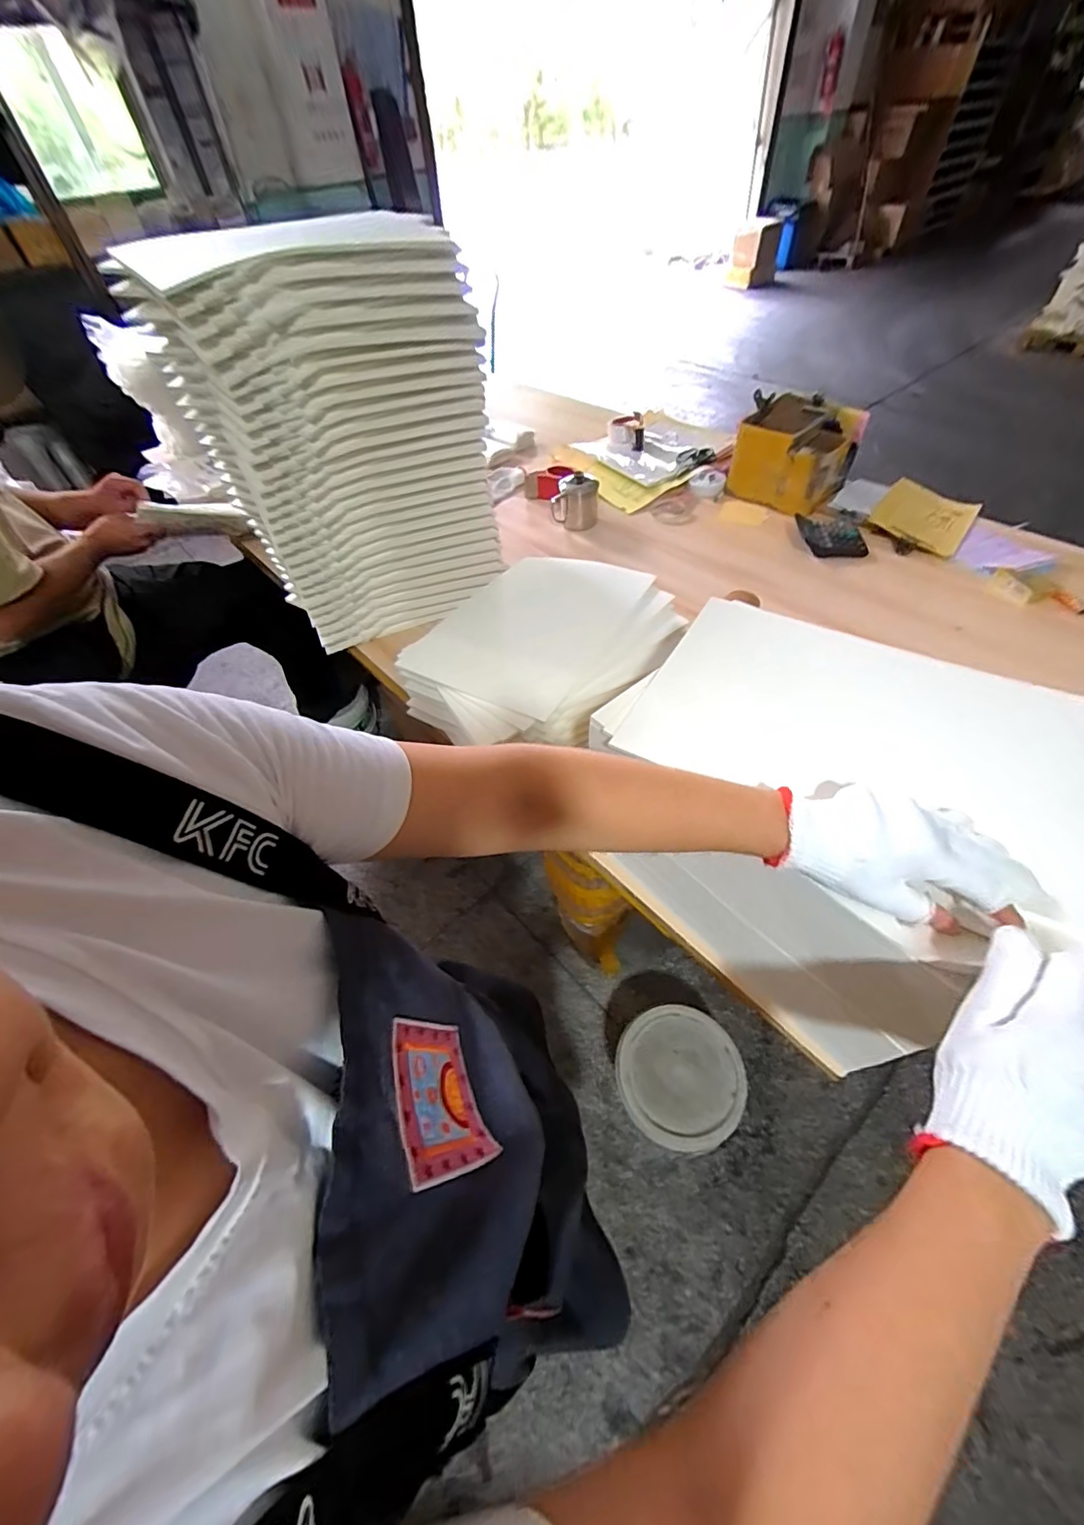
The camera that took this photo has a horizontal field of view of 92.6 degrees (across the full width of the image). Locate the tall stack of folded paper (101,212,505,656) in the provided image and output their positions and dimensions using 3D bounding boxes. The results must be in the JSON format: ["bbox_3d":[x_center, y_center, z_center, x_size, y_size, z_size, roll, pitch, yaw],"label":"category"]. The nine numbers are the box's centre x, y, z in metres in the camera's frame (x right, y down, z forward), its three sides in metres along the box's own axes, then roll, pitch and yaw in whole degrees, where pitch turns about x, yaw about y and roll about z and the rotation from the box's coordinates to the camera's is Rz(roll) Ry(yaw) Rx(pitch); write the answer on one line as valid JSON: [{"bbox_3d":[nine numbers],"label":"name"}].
[{"bbox_3d":[-0.310,-0.513,0.852,0.381,0.519,0.239,-33,57,-20],"label":"tall stack of folded paper"}]

